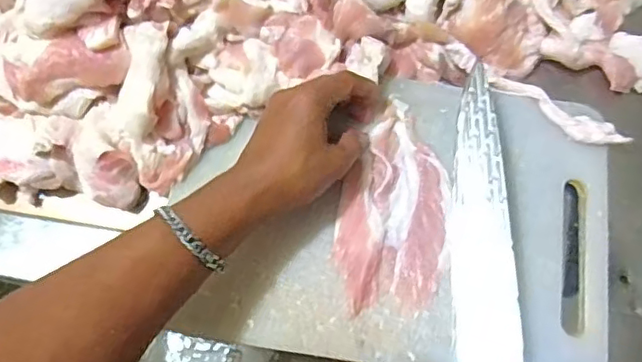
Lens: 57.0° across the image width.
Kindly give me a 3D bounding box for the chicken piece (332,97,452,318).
[{"bbox_3d":[0.058,0.017,0.462,0.082,0.012,0.164,9,73,2],"label":"chicken piece"}]

